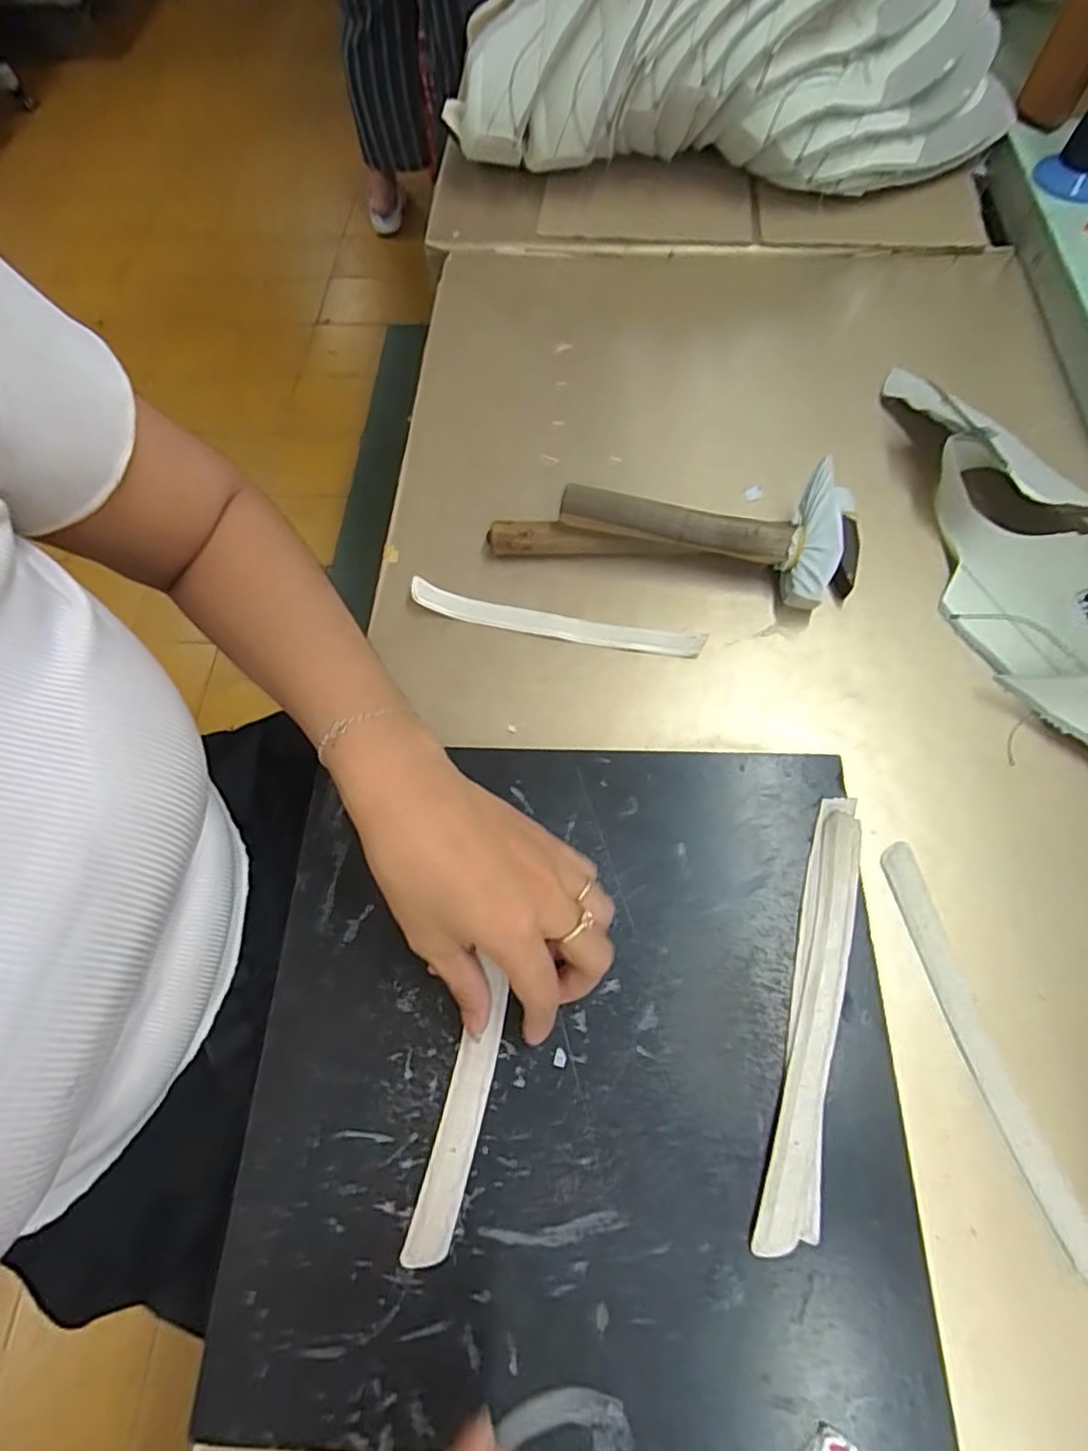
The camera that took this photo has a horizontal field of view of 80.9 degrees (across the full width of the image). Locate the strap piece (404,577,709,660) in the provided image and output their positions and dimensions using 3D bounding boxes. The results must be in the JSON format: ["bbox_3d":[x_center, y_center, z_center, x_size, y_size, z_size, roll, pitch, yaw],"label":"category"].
[{"bbox_3d":[0.007,-0.070,0.434,0.199,0.009,0.022,11,76,6],"label":"strap piece"}]

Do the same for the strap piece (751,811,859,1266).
[{"bbox_3d":[0.132,0.134,0.310,0.024,0.009,0.207,15,67,9],"label":"strap piece"}]

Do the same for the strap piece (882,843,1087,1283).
[{"bbox_3d":[0.222,0.159,0.323,0.022,0.004,0.198,-15,66,-4],"label":"strap piece"}]

